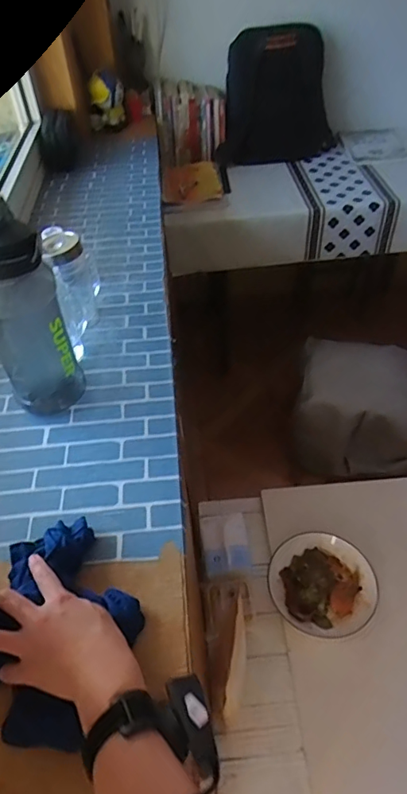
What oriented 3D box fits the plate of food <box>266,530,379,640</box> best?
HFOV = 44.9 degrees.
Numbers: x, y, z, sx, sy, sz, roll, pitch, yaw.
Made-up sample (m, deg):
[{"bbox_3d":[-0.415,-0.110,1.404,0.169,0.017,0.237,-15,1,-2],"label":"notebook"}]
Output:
[{"bbox_3d":[0.228,0.349,0.949,0.197,0.026,0.193,-2,45,2],"label":"plate of food"}]

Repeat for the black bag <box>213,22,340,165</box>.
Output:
[{"bbox_3d":[0.228,-0.933,1.547,0.361,0.376,0.106,3,46,7],"label":"black bag"}]

